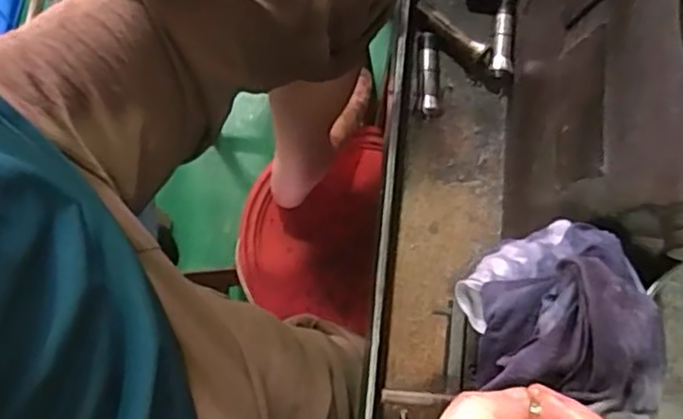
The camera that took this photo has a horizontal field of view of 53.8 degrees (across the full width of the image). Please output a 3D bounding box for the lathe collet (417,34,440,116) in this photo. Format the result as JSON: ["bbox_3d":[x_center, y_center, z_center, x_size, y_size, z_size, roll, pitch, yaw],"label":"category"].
[{"bbox_3d":[0.076,-0.117,0.592,0.018,0.025,0.074,2,79,1],"label":"lathe collet"}]

